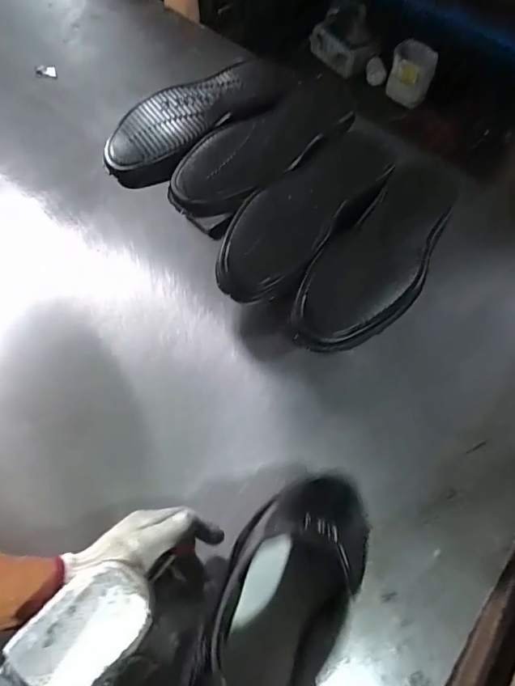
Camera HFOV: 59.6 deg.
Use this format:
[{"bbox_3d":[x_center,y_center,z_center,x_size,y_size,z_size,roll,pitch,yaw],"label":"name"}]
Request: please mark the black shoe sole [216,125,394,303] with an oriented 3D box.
[{"bbox_3d":[0.058,-0.161,0.516,0.100,0.028,0.289,35,65,13],"label":"black shoe sole"}]

